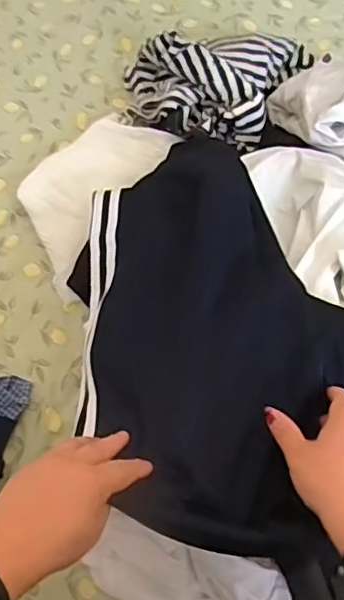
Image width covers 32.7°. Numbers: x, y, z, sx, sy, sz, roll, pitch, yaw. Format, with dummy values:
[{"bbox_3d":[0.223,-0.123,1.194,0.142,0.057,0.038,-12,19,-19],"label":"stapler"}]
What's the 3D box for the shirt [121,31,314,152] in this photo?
[{"bbox_3d":[0.070,-0.305,0.864,0.270,0.096,0.198,-2,67,0],"label":"shirt"}]

